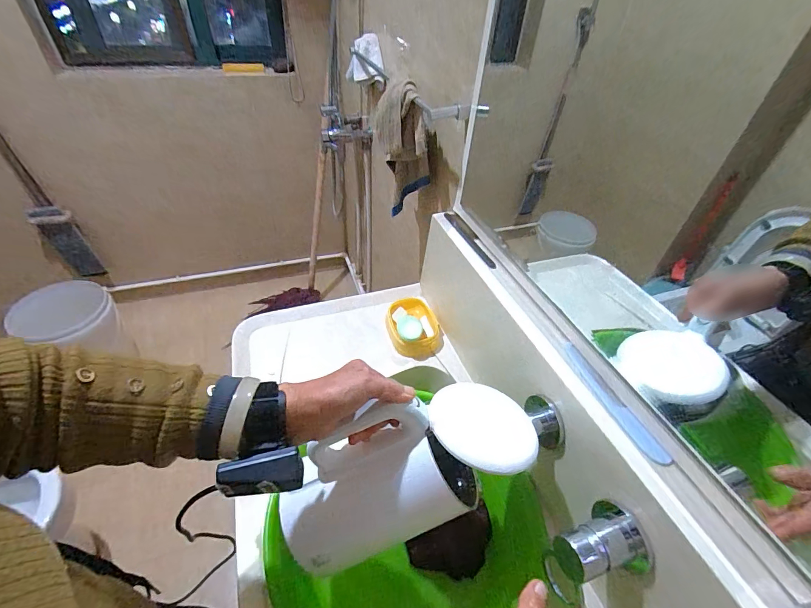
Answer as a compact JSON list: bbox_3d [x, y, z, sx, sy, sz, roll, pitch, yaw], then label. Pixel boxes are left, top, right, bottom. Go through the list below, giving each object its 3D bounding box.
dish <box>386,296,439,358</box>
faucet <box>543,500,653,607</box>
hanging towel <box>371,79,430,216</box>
[{"bbox_3d":[0.016,0.044,0.747,0.097,0.042,0.130,-9,45,-14],"label":"dish"},{"bbox_3d":[0.198,0.267,0.400,0.106,0.062,0.067,-14,46,-19],"label":"faucet"},{"bbox_3d":[-0.007,-0.319,0.803,0.135,0.261,0.058,33,50,27],"label":"hanging towel"}]

